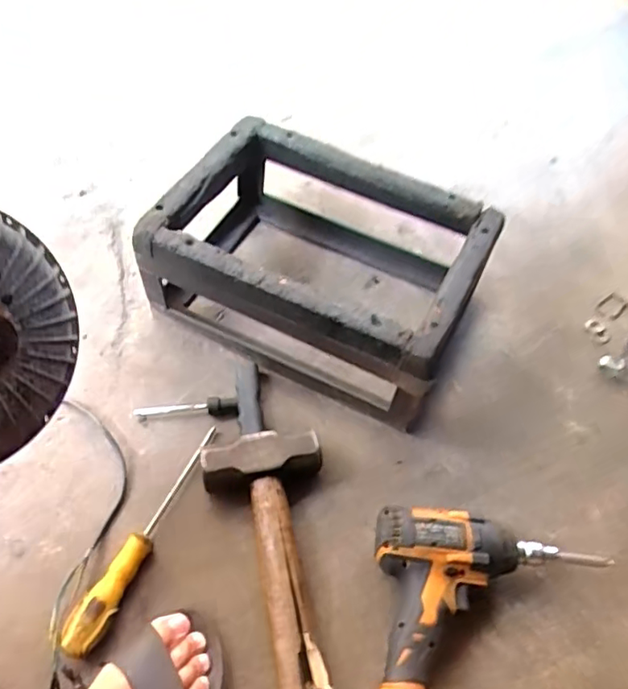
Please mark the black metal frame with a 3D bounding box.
[{"bbox_3d":[0.018,-0.108,0.710,0.344,0.156,0.299,24,56,12],"label":"black metal frame"}]

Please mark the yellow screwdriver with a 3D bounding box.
[{"bbox_3d":[-0.159,0.182,0.569,0.028,0.029,0.239,24,56,12],"label":"yellow screwdriver"}]

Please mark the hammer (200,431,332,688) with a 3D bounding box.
[{"bbox_3d":[-0.037,0.205,0.554,0.120,0.047,0.251,-6,55,-10],"label":"hammer"}]

